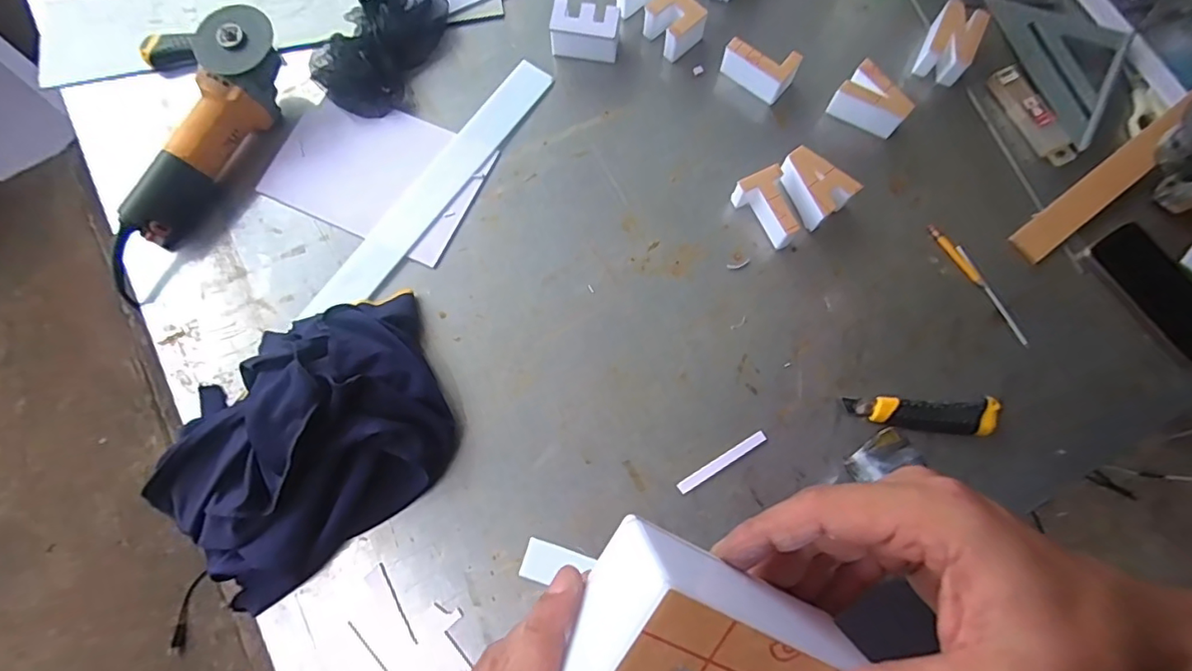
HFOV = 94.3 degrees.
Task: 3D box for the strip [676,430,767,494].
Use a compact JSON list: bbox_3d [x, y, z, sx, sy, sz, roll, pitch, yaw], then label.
[{"bbox_3d":[0.134,0.134,0.587,0.108,0.004,0.012,-31,76,-8],"label":"strip"}]

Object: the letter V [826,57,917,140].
[{"bbox_3d":[0.340,-0.285,0.683,0.085,0.044,0.061,42,79,10],"label":"letter V"}]

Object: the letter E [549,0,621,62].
[{"bbox_3d":[-0.013,-0.387,0.707,0.086,0.051,0.049,6,76,2],"label":"letter E"}]

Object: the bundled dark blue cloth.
[{"bbox_3d":[-0.295,0.103,0.562,0.315,0.081,0.227,-34,76,-9],"label":"bundled dark blue cloth"}]

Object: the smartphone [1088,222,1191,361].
[{"bbox_3d":[0.642,-0.056,0.624,0.084,0.012,0.156,-31,76,-8],"label":"smartphone"}]

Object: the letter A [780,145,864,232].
[{"bbox_3d":[0.259,-0.178,0.654,0.061,0.050,0.086,-31,77,-7],"label":"letter A"}]

